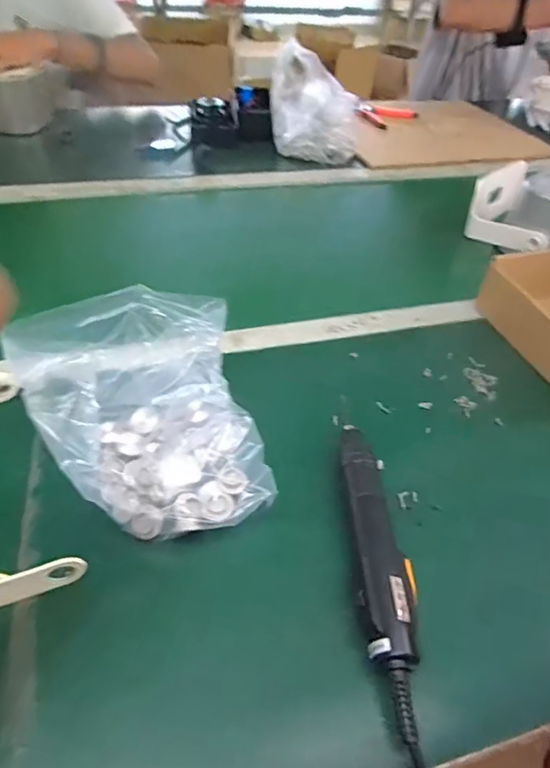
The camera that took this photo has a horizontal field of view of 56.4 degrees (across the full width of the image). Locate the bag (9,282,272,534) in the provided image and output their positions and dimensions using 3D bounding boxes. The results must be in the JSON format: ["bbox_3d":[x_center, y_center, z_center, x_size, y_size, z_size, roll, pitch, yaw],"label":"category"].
[{"bbox_3d":[-0.100,0.025,0.400,0.175,0.137,0.171,-14,50,-18],"label":"bag"}]

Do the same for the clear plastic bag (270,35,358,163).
[{"bbox_3d":[0.079,-0.536,0.992,0.172,0.160,0.140,8,44,1],"label":"clear plastic bag"}]

